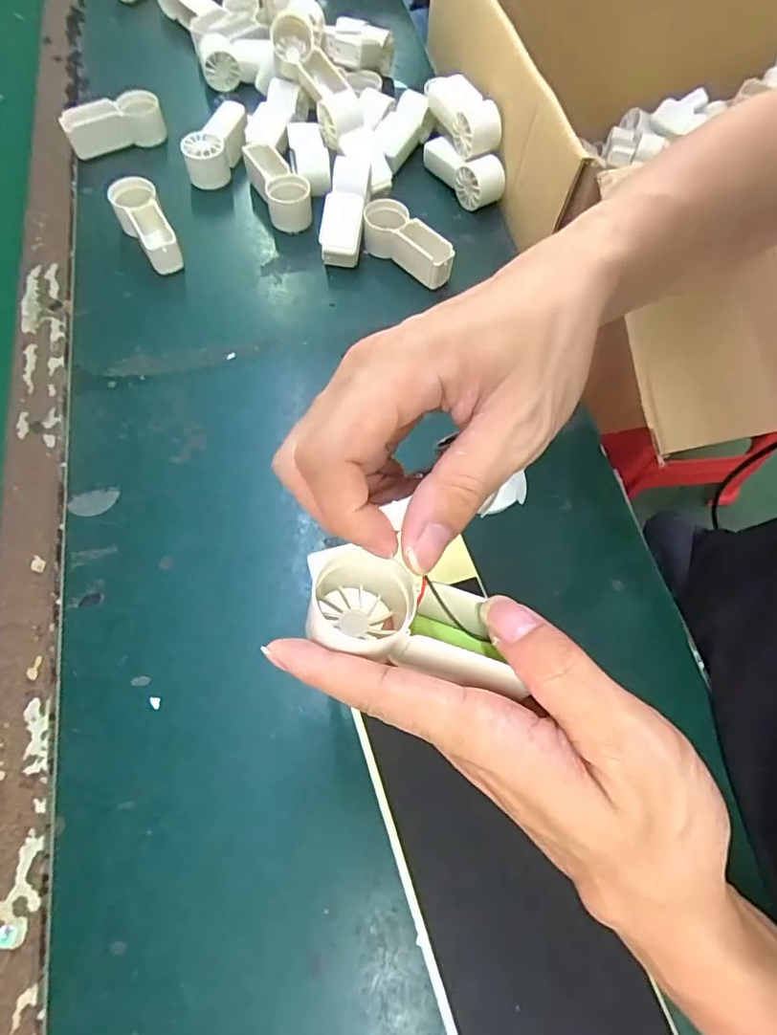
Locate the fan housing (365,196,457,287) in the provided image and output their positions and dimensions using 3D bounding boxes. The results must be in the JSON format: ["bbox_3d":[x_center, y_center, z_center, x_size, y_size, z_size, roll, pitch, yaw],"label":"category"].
[{"bbox_3d":[0.016,-0.240,0.480,0.038,0.035,0.091,-35,71,-17],"label":"fan housing"}]

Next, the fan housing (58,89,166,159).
[{"bbox_3d":[-0.268,-0.386,0.534,0.091,0.032,0.041,-25,69,-13],"label":"fan housing"}]

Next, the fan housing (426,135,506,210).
[{"bbox_3d":[0.071,-0.334,0.519,0.027,0.044,0.094,-30,70,-15],"label":"fan housing"}]

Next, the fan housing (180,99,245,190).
[{"bbox_3d":[-0.163,-0.359,0.523,0.037,0.034,0.089,21,79,7],"label":"fan housing"}]

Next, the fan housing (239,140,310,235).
[{"bbox_3d":[-0.102,-0.310,0.509,0.042,0.035,0.094,-20,68,-11],"label":"fan housing"}]

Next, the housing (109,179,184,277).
[{"bbox_3d":[-0.211,-0.253,0.476,0.040,0.035,0.091,-22,68,-12],"label":"housing"}]

